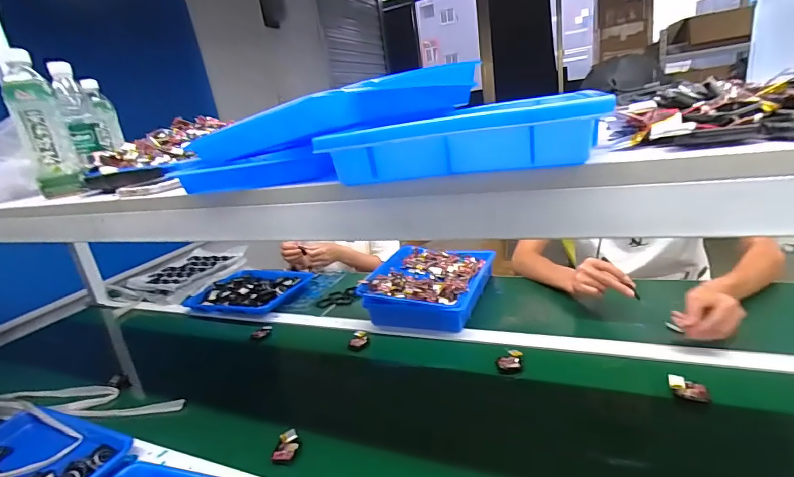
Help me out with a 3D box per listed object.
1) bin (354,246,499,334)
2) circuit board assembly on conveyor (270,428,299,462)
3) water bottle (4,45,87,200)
[{"bbox_3d":[0.088,0.116,1.039,0.252,0.095,0.337,0,20,27],"label":"bin"},{"bbox_3d":[-0.172,0.324,0.633,0.033,0.009,0.053,11,31,0],"label":"circuit board assembly on conveyor"},{"bbox_3d":[-0.533,-0.166,0.607,0.057,0.198,0.059,-20,22,-34],"label":"water bottle"}]

